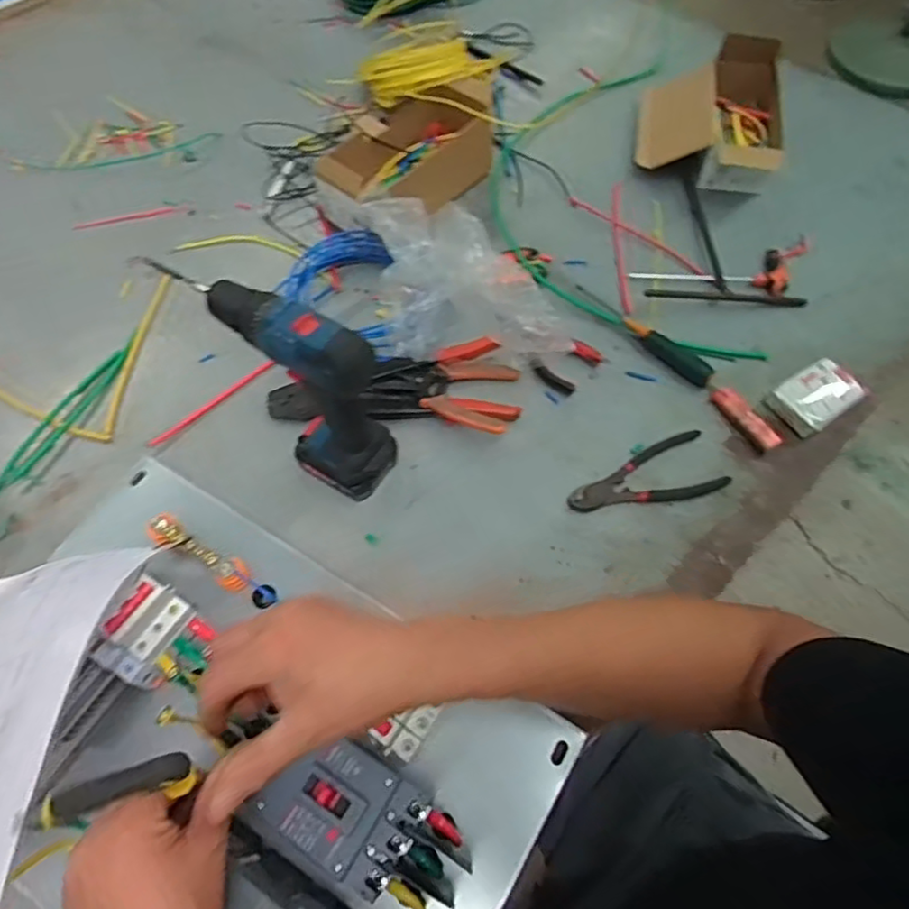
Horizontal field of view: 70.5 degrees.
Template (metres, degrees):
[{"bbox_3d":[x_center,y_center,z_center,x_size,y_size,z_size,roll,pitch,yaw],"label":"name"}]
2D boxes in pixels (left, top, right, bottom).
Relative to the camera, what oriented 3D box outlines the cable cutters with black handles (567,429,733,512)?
[{"bbox_3d":[0.195,0.027,0.648,0.159,0.010,0.072,-22,63,-10],"label":"cable cutters with black handles"}]

